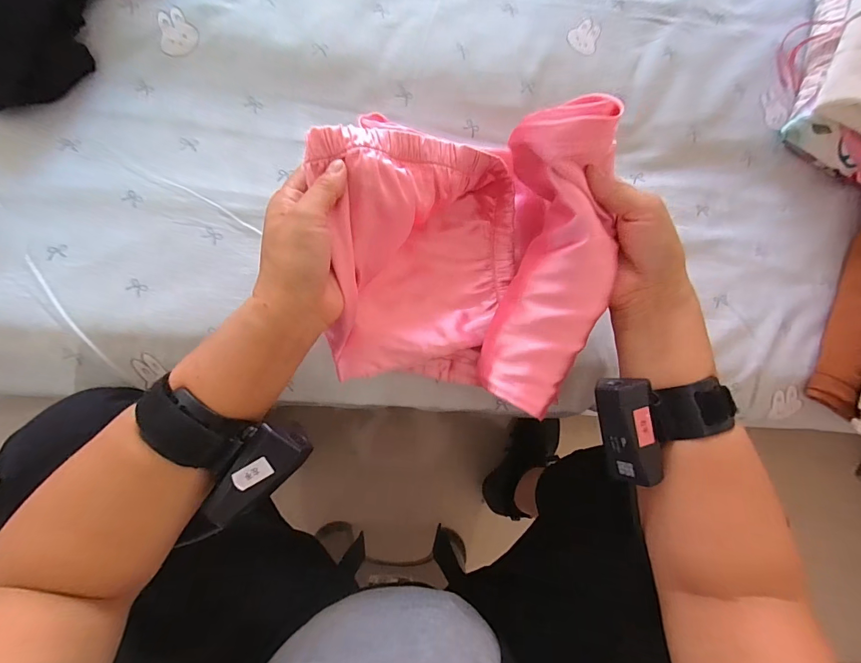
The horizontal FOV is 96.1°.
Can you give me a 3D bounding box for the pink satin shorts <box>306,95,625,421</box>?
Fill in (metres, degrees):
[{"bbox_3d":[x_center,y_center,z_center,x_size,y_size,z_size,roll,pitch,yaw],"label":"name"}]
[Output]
[{"bbox_3d":[0.023,-0.044,0.289,0.197,0.112,0.196,-4,84,-7],"label":"pink satin shorts"}]

